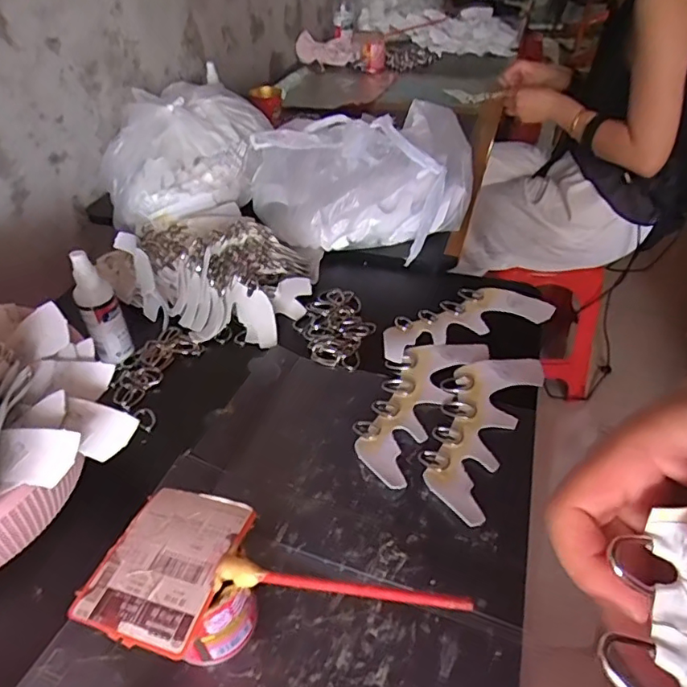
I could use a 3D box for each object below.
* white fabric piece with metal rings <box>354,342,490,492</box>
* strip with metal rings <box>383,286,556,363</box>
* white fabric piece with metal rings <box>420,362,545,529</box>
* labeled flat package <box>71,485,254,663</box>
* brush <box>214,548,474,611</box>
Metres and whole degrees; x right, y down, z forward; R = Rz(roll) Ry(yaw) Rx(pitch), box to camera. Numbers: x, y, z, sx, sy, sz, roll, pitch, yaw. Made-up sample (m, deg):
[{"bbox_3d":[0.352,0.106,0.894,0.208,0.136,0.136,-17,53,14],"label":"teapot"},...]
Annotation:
[{"bbox_3d":[0.069,0.051,0.536,0.076,0.007,0.206,21,45,24],"label":"white fabric piece with metal rings"},{"bbox_3d":[0.134,-0.031,0.628,0.205,0.010,0.086,-18,43,-19],"label":"strip with metal rings"},{"bbox_3d":[0.125,0.070,0.512,0.080,0.008,0.207,20,44,23],"label":"white fabric piece with metal rings"},{"bbox_3d":[-0.112,0.138,0.348,0.079,0.007,0.101,11,42,16],"label":"labeled flat package"},{"bbox_3d":[-0.006,0.136,0.307,0.156,0.007,0.020,-4,37,26],"label":"brush"}]

